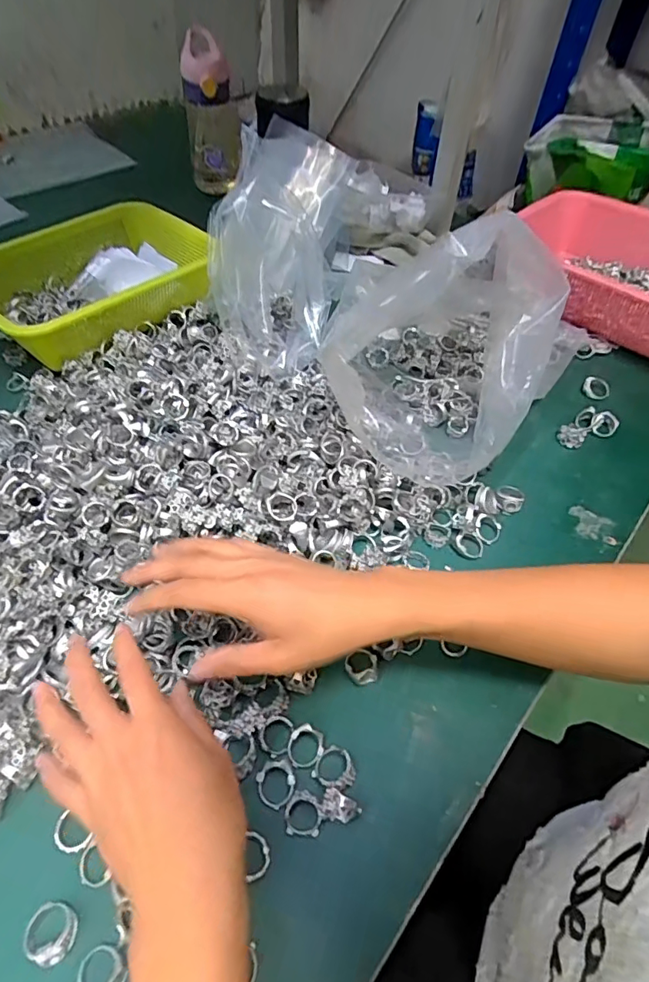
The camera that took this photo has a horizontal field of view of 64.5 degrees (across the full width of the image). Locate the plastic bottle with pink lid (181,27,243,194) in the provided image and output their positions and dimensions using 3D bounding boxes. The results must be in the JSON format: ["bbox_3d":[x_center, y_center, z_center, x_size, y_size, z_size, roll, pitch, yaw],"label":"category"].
[{"bbox_3d":[-0.169,-0.566,0.785,0.080,0.178,0.073,-9,55,-12],"label":"plastic bottle with pink lid"}]

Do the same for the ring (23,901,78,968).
[{"bbox_3d":[-0.145,0.233,0.271,0.027,0.013,0.023,30,56,16],"label":"ring"}]

